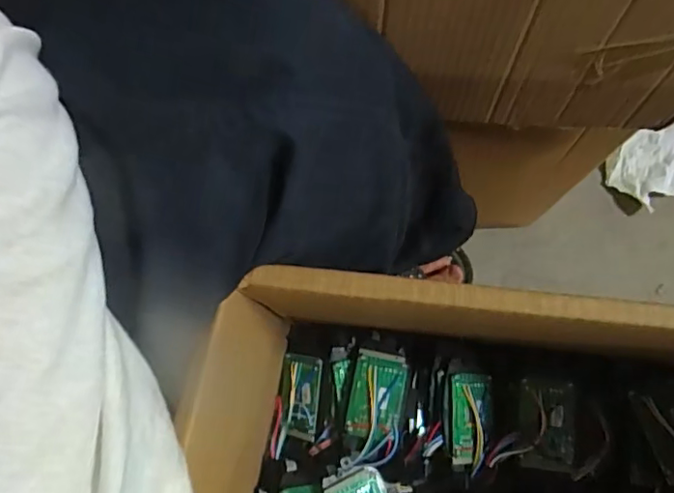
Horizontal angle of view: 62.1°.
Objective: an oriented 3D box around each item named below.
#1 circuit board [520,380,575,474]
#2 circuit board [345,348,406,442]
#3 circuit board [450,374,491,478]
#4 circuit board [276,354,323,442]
[{"bbox_3d":[0.191,0.162,0.505,0.044,0.020,0.076,5,77,2],"label":"circuit board"},{"bbox_3d":[0.039,0.145,0.546,0.052,0.006,0.081,10,77,3],"label":"circuit board"},{"bbox_3d":[0.127,0.164,0.526,0.046,0.007,0.085,7,77,-23],"label":"circuit board"},{"bbox_3d":[-0.042,0.153,0.573,0.053,0.010,0.081,4,85,34],"label":"circuit board"}]

